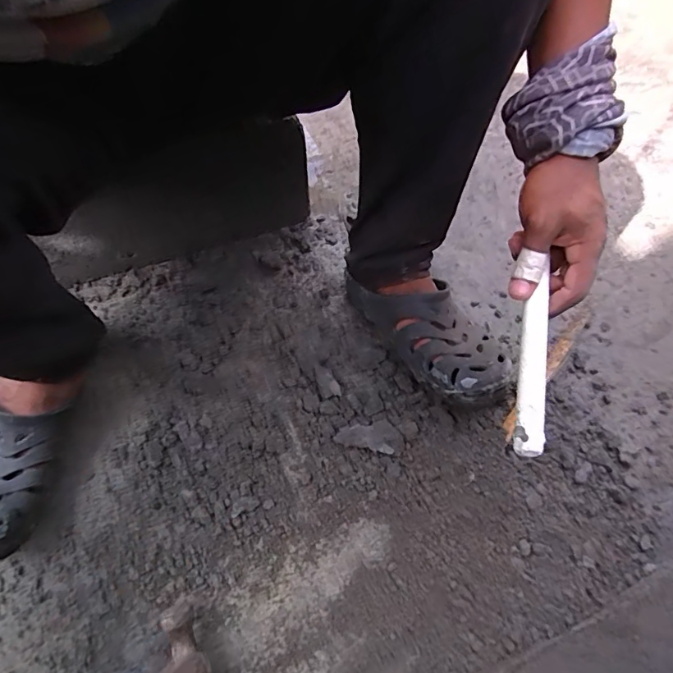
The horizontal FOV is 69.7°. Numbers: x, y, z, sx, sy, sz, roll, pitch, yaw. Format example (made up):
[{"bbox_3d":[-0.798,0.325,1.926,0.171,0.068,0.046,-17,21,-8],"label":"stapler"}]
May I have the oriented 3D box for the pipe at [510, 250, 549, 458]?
[{"bbox_3d":[0.157,0.011,0.386,0.028,0.025,0.164,9,68,4],"label":"pipe"}]

